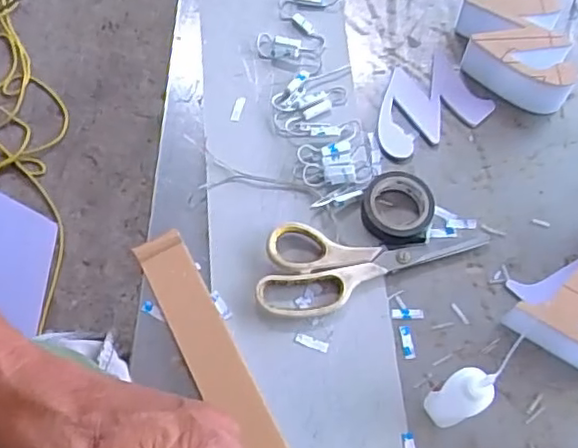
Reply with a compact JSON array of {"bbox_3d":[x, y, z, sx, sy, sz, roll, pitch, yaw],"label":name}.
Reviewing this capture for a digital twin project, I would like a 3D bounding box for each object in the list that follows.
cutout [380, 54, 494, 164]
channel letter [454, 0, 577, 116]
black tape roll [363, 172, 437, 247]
[{"bbox_3d":[0.119,-0.108,0.566,0.106,0.005,0.082,-26,69,-10],"label":"cutout"},{"bbox_3d":[0.203,-0.156,0.563,0.083,0.044,0.108,-4,66,-1],"label":"channel letter"},{"bbox_3d":[0.089,-0.013,0.512,0.057,0.017,0.056,15,67,7],"label":"black tape roll"}]

